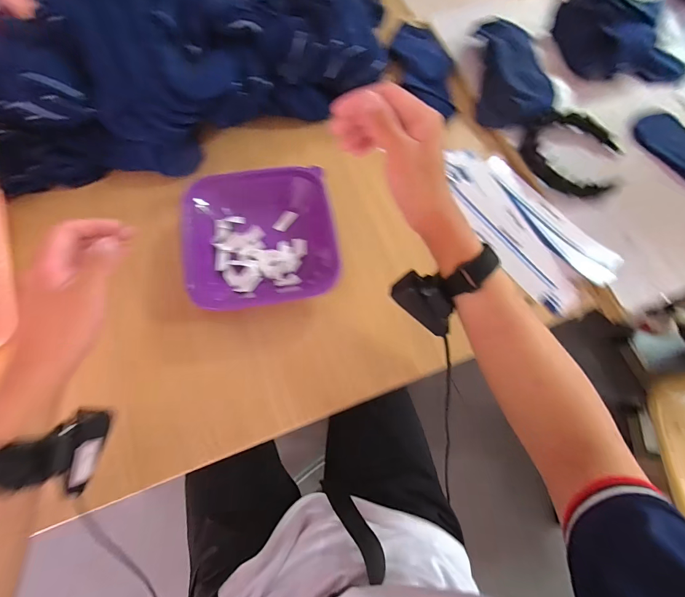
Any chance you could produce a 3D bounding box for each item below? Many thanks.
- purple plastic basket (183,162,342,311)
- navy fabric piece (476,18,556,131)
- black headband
[{"bbox_3d":[-0.100,-0.079,0.437,0.182,0.045,0.181,-10,71,-6],"label":"purple plastic basket"},{"bbox_3d":[0.273,-0.360,0.545,0.109,0.042,0.199,0,73,-5],"label":"navy fabric piece"},{"bbox_3d":[0.336,-0.216,0.514,0.140,0.029,0.138,1,70,-2],"label":"black headband"}]

